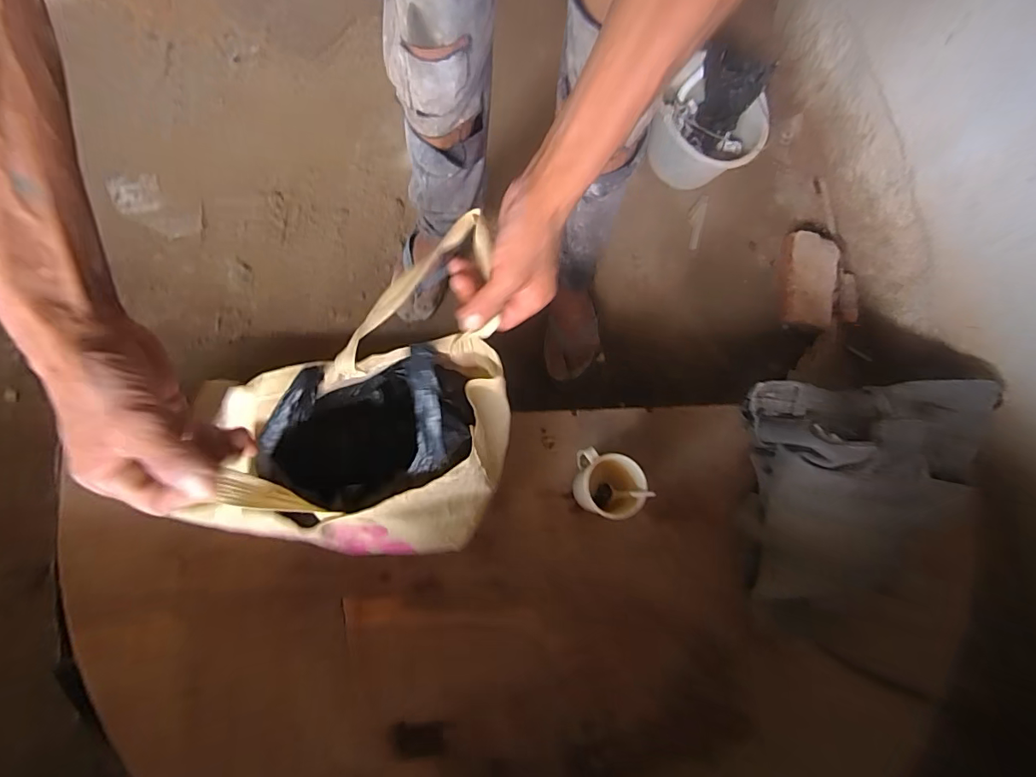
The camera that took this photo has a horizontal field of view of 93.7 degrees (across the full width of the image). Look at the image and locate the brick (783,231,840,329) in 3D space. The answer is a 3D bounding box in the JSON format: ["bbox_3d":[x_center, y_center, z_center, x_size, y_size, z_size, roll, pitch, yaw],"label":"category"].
[{"bbox_3d":[0.627,-0.234,1.051,0.108,0.060,0.210,14,77,-1],"label":"brick"}]

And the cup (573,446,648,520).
[{"bbox_3d":[0.125,0.139,0.703,0.086,0.130,0.088,9,76,-2],"label":"cup"}]

